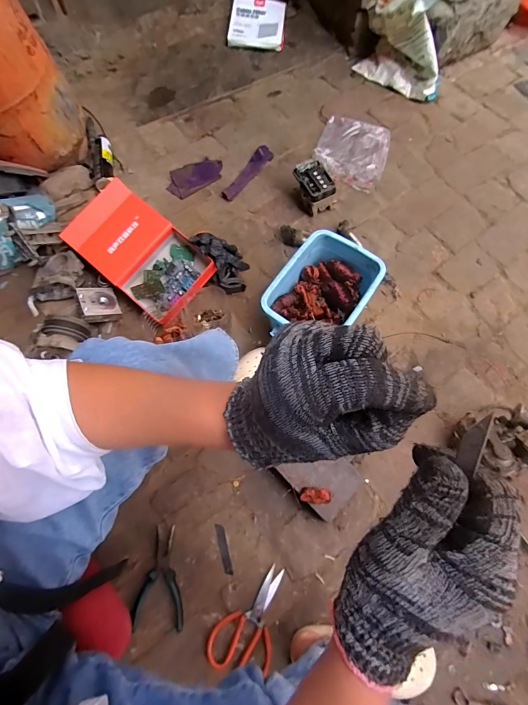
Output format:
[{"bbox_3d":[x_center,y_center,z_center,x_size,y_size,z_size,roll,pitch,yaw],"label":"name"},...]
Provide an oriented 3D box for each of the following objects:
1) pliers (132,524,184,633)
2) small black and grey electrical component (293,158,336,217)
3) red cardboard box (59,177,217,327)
[{"bbox_3d":[-0.212,0.451,0.723,0.095,0.016,0.185,-4,69,-2],"label":"pliers"},{"bbox_3d":[0.140,-0.470,1.023,0.081,0.082,0.123,-29,71,-8],"label":"small black and grey electrical component"},{"bbox_3d":[-0.318,-0.256,0.918,0.365,0.092,0.204,37,73,14],"label":"red cardboard box"}]

